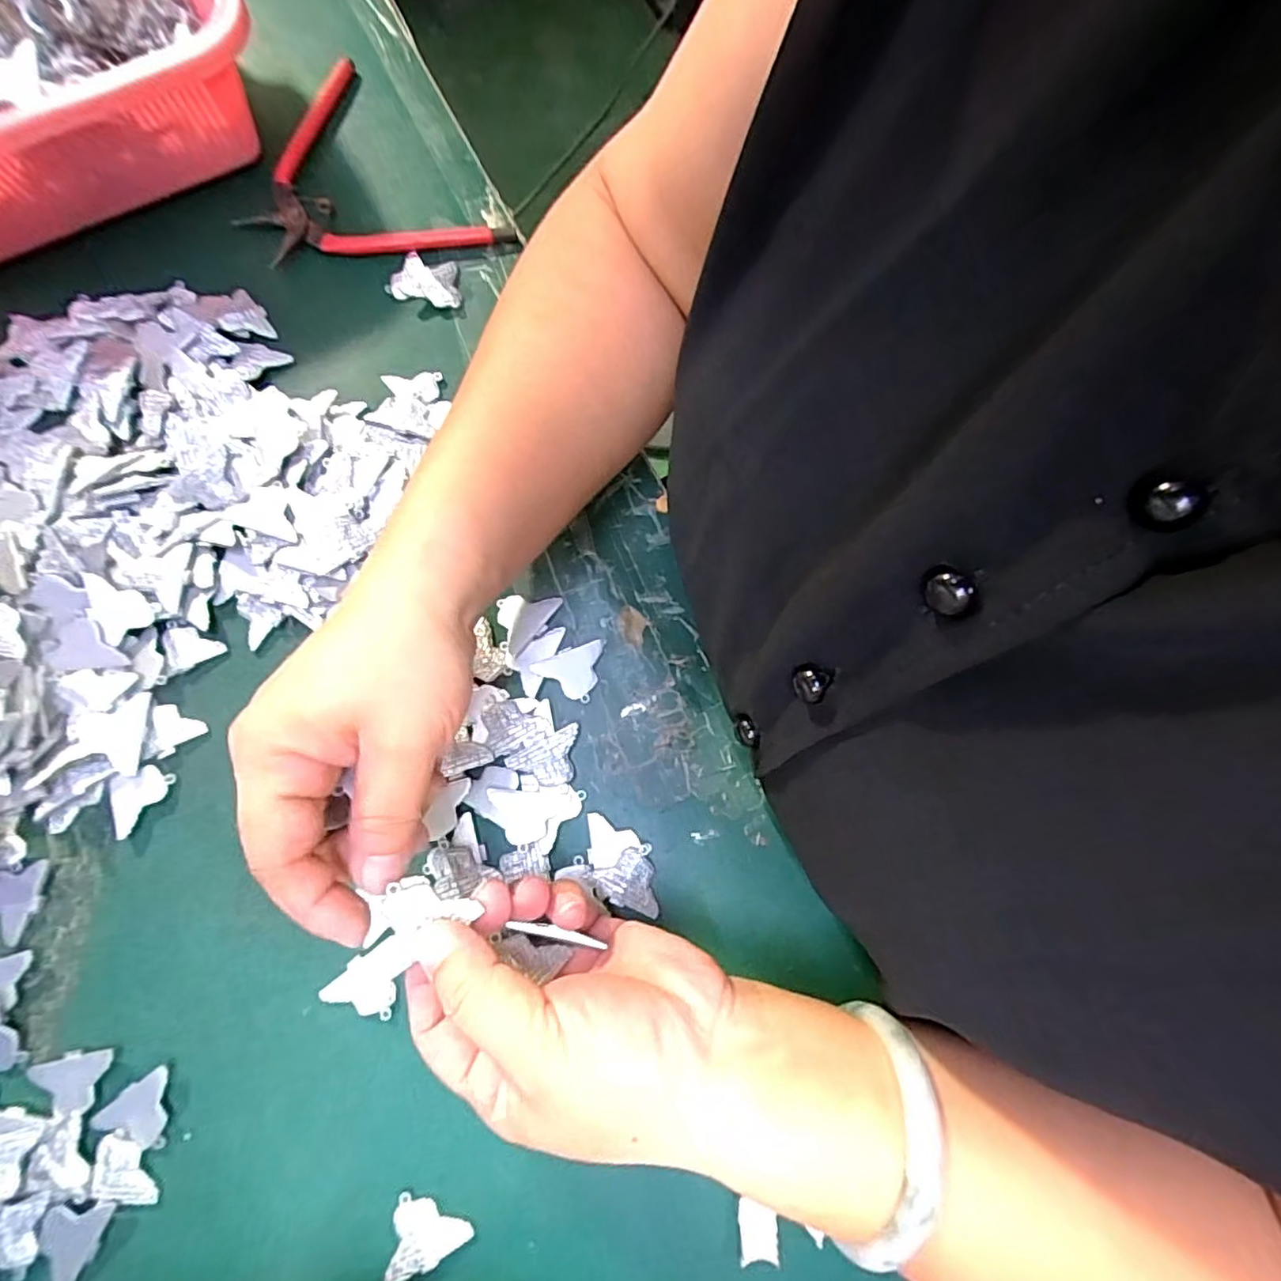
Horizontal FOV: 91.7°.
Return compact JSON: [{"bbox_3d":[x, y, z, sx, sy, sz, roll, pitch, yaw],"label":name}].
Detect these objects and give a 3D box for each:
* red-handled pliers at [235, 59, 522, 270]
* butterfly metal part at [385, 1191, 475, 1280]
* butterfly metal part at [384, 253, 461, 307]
[{"bbox_3d":[-0.161,-0.248,0.349,0.146,0.007,0.111,44,80,8],"label":"red-handled pliers"},{"bbox_3d":[-0.082,0.235,0.243,0.031,0.005,0.027,3,77,-1],"label":"butterfly metal part"},{"bbox_3d":[-0.118,-0.200,0.342,0.039,0.007,0.029,12,77,1],"label":"butterfly metal part"}]

